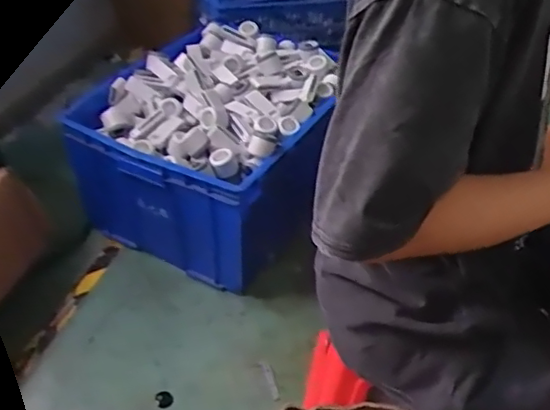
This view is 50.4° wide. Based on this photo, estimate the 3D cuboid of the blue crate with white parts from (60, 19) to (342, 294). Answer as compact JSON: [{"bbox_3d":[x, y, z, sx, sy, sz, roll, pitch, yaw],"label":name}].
[{"bbox_3d":[-0.162,-0.179,1.573,0.548,0.373,0.593,20,44,21],"label":"blue crate with white parts"}]

